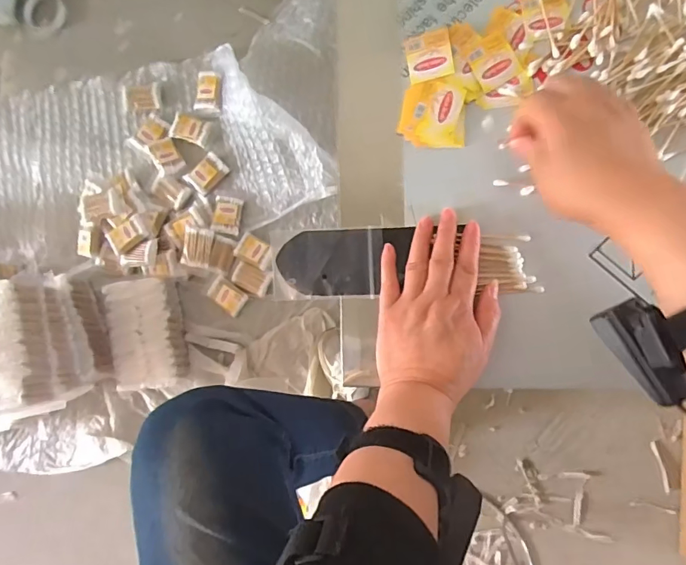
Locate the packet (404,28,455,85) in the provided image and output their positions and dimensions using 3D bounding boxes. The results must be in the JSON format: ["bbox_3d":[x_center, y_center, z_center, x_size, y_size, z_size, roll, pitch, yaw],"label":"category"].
[{"bbox_3d":[0.078,-0.207,0.418,0.040,0.004,0.048,-10,77,16],"label":"packet"}]

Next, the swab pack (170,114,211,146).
[{"bbox_3d":[-0.305,-0.308,0.919,0.073,0.009,0.051,19,90,9],"label":"swab pack"}]

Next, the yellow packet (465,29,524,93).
[{"bbox_3d":[0.134,-0.199,0.408,0.039,0.006,0.043,-28,83,6],"label":"yellow packet"}]

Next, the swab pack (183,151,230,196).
[{"bbox_3d":[-0.273,-0.219,0.923,0.057,0.015,0.076,44,93,8],"label":"swab pack"}]

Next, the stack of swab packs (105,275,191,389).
[{"bbox_3d":[-0.374,0.096,0.872,0.119,0.074,0.203,-13,85,7],"label":"stack of swab packs"}]

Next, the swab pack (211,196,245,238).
[{"bbox_3d":[-0.229,-0.132,0.903,0.053,0.017,0.073,6,88,8],"label":"swab pack"}]

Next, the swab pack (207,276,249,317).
[{"bbox_3d":[-0.224,0.026,0.896,0.069,0.030,0.049,41,93,8],"label":"swab pack"}]

